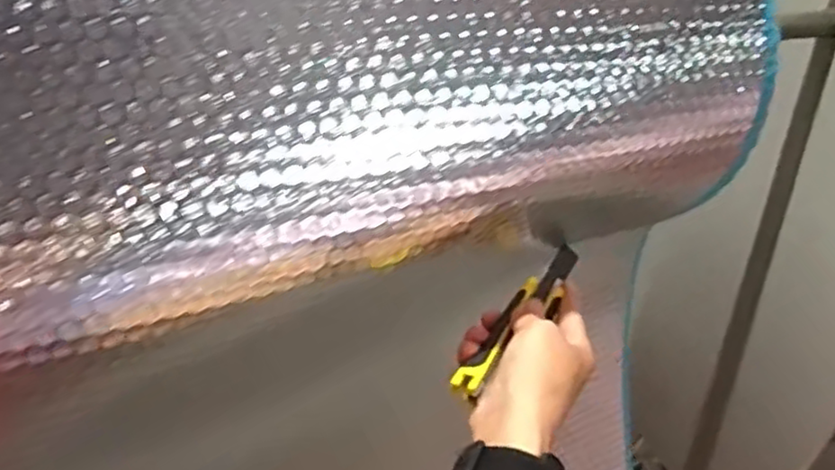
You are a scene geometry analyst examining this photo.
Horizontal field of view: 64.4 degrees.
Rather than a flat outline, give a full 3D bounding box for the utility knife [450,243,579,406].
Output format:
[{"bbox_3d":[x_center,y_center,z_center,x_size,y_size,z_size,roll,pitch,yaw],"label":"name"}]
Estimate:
[{"bbox_3d":[0.078,0.053,0.472,0.023,0.017,0.174,26,41,23],"label":"utility knife"}]

